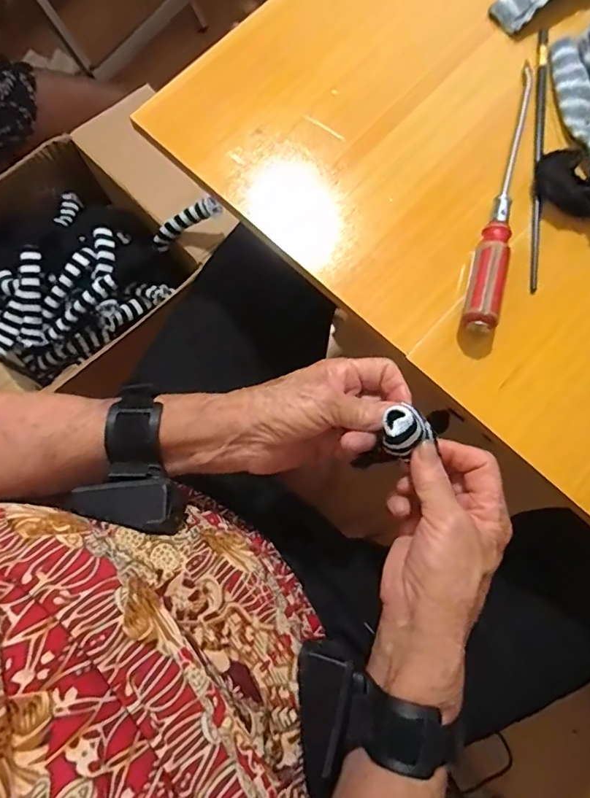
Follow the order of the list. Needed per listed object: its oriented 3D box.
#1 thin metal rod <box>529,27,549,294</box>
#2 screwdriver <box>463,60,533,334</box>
[{"bbox_3d":[0.193,-0.195,0.390,0.008,0.005,0.237,8,77,4],"label":"thin metal rod"},{"bbox_3d":[0.158,-0.160,0.371,0.029,0.027,0.243,14,77,5],"label":"screwdriver"}]

